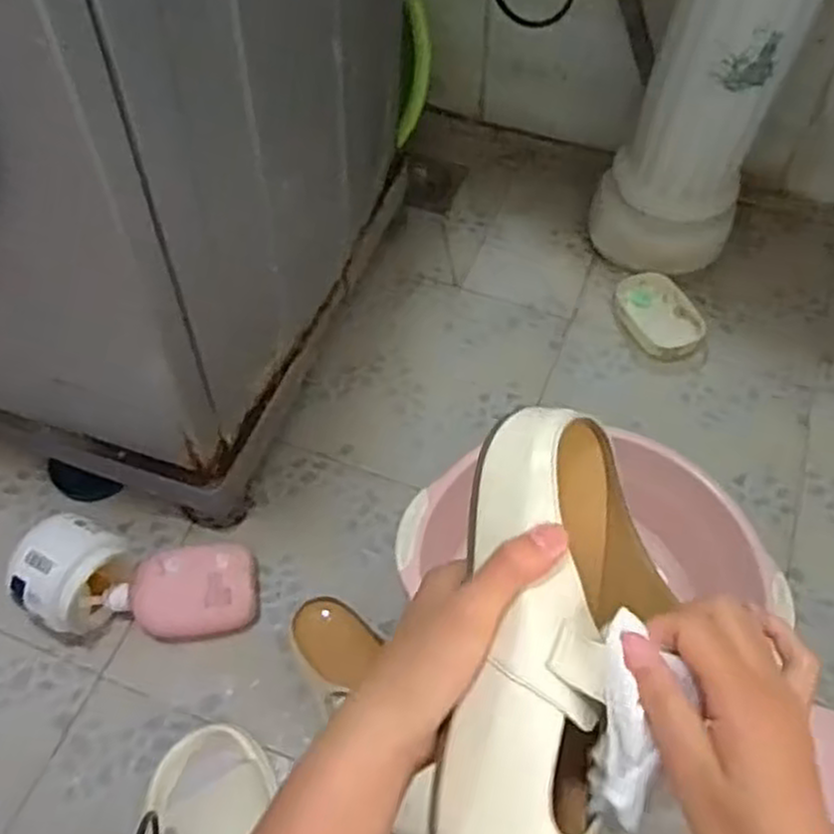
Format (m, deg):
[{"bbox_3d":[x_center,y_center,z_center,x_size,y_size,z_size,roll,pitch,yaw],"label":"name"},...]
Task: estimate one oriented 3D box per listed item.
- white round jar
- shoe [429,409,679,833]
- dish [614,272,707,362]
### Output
[{"bbox_3d":[-0.331,0.152,0.750,0.066,0.112,0.097,18,59,12],"label":"white round jar"},{"bbox_3d":[0.059,0.118,0.346,0.089,0.066,0.233,10,71,7],"label":"shoe"},{"bbox_3d":[0.311,-0.132,1.006,0.088,0.027,0.142,-21,60,-12],"label":"dish"}]

